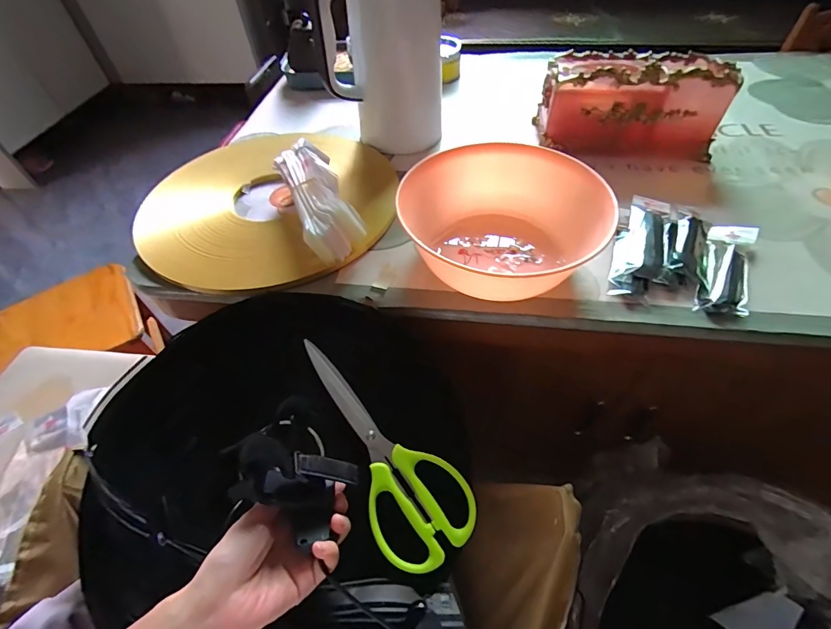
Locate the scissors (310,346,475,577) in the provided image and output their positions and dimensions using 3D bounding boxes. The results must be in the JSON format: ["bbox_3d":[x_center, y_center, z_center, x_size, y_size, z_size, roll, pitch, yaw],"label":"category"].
[{"bbox_3d":[-0.040,0.127,0.395,0.092,0.011,0.239,-33,70,-21],"label":"scissors"}]

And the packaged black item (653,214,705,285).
[{"bbox_3d":[0.333,-0.082,0.494,0.049,0.017,0.137,22,56,19],"label":"packaged black item"}]

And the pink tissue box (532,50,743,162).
[{"bbox_3d":[0.346,-0.347,0.656,0.250,0.146,0.140,7,52,9],"label":"pink tissue box"}]

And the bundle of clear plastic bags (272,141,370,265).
[{"bbox_3d":[-0.135,-0.159,0.550,0.078,0.074,0.220,-20,53,-13],"label":"bundle of clear plastic bags"}]

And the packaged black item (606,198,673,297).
[{"bbox_3d":[0.286,-0.092,0.499,0.055,0.019,0.184,20,55,18],"label":"packaged black item"}]

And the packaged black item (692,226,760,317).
[{"bbox_3d":[0.377,-0.062,0.481,0.052,0.016,0.162,23,56,20],"label":"packaged black item"}]

